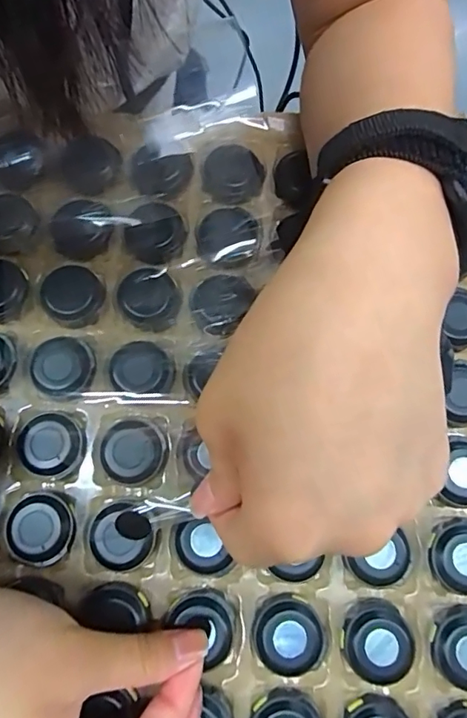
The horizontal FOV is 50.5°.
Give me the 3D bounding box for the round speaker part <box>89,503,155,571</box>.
[{"bbox_3d":[-0.049,0.077,0.212,0.025,0.004,0.027,0,77,-1],"label":"round speaker part"}]

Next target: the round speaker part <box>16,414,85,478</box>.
[{"bbox_3d":[-0.082,0.038,0.221,0.028,0.004,0.027,0,77,-1],"label":"round speaker part"}]

